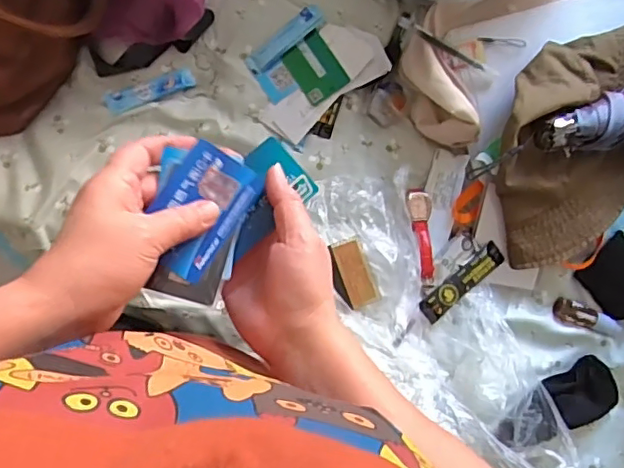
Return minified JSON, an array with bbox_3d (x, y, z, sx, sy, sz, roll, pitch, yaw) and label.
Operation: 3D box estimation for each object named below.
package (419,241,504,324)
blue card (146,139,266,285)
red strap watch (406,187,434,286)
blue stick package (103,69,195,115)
[{"bbox_3d":[0.179,0.056,0.675,0.125,0.010,0.027,-37,84,-15],"label":"package"},{"bbox_3d":[-0.076,-0.016,0.386,0.055,0.005,0.085,34,79,-5],"label":"blue card"},{"bbox_3d":[0.132,0.001,0.680,0.032,0.019,0.119,-2,74,-5],"label":"red strap watch"},{"bbox_3d":[-0.191,-0.170,0.676,0.105,0.009,0.028,-26,92,-19],"label":"blue stick package"}]

